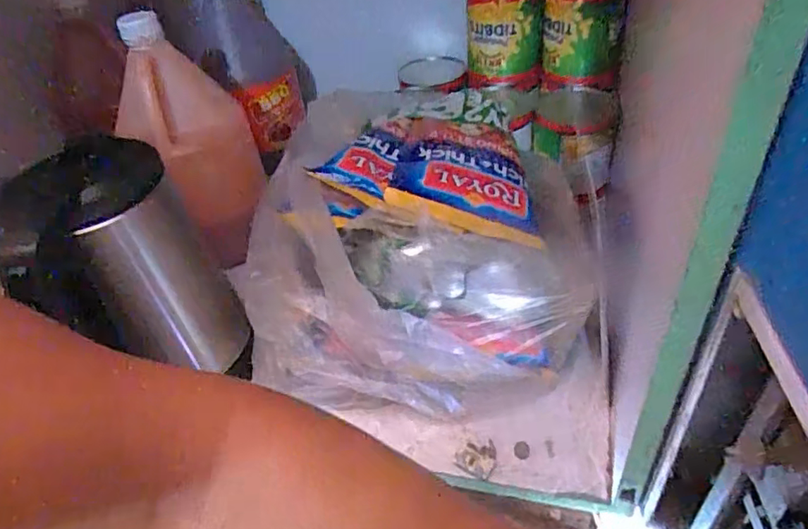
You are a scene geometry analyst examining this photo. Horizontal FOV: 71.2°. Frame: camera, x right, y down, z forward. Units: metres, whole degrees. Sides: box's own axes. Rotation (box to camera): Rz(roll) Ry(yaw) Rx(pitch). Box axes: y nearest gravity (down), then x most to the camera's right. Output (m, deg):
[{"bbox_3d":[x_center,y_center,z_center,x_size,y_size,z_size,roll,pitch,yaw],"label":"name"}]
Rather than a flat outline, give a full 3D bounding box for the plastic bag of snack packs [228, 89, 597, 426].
[{"bbox_3d":[-0.010,-0.015,0.553,0.296,0.163,0.292,-14,41,-8],"label":"plastic bag of snack packs"}]

